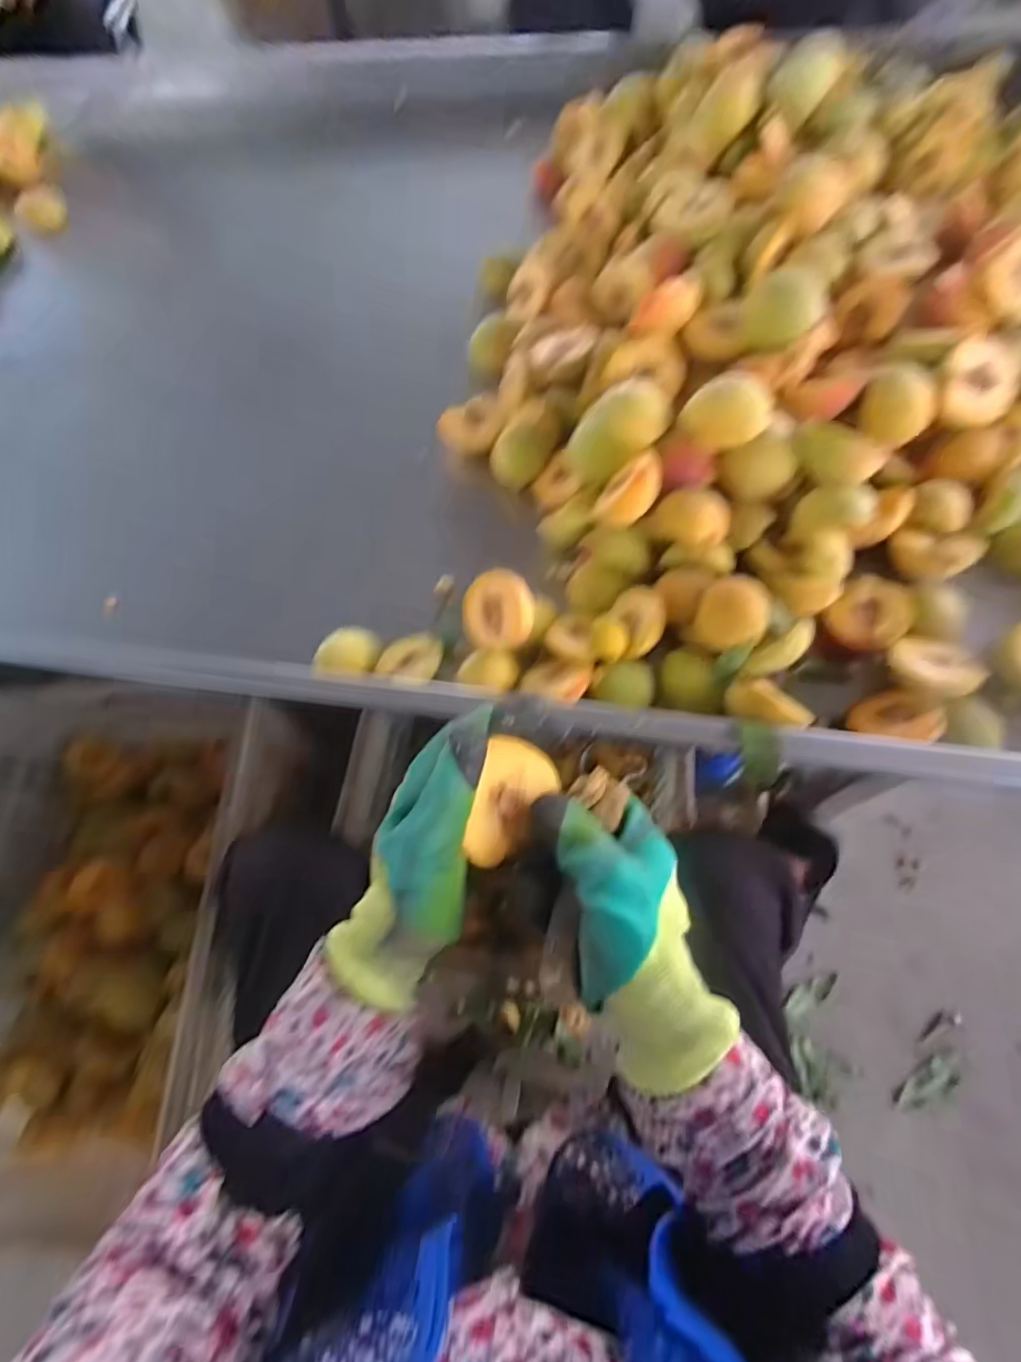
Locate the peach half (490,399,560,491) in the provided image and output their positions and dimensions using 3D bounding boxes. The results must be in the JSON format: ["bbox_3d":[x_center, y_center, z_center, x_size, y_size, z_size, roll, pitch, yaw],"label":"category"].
[{"bbox_3d":[0.015,-0.242,0.590,0.054,0.027,0.082,26,94,-4],"label":"peach half"}]

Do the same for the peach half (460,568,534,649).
[{"bbox_3d":[-0.005,-0.061,0.492,0.065,0.033,0.065,3,96,33],"label":"peach half"}]

